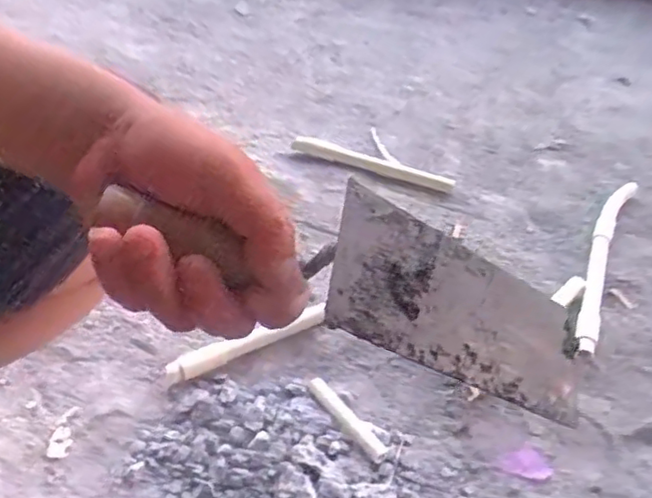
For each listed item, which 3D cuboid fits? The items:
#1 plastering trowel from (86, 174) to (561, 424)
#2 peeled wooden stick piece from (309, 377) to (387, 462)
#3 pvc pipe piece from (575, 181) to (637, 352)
[{"bbox_3d":[0.021,0.013,0.303,0.240,0.036,0.077,21,42,-11],"label":"plastering trowel"},{"bbox_3d":[0.021,0.170,0.652,0.020,0.012,0.113,-25,51,-29],"label":"peeled wooden stick piece"},{"bbox_3d":[0.359,0.011,0.840,0.034,0.027,0.354,22,45,16],"label":"pvc pipe piece"}]

